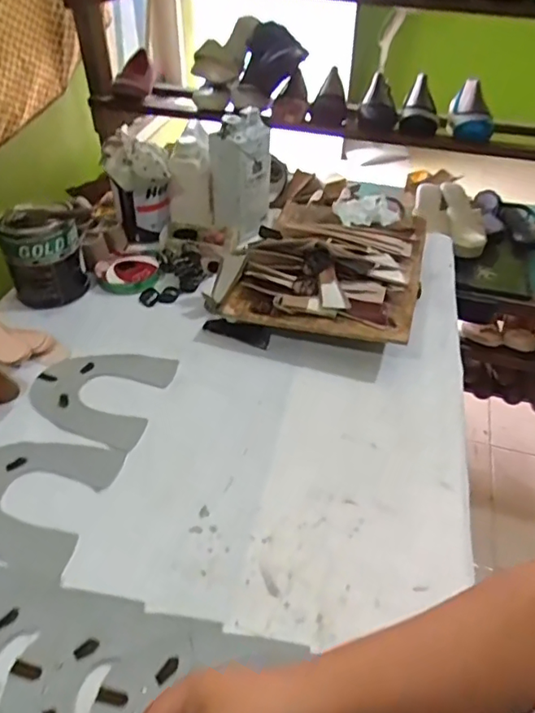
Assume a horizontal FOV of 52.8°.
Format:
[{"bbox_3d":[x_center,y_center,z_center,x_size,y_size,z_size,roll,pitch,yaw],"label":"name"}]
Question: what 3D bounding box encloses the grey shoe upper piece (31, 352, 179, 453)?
[{"bbox_3d":[-0.214,0.042,0.688,0.158,0.006,0.154,13,43,9],"label":"grey shoe upper piece"}]

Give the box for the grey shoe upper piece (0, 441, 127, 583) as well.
[{"bbox_3d":[-0.259,0.147,0.574,0.162,0.005,0.150,10,43,8],"label":"grey shoe upper piece"}]

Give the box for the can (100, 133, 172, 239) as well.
[{"bbox_3d":[-0.221,-0.286,0.922,0.104,0.151,0.106,-8,44,-12],"label":"can"}]

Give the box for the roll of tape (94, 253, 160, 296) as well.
[{"bbox_3d":[-0.224,-0.134,0.868,0.095,0.030,0.095,1,43,-1],"label":"roll of tape"}]

